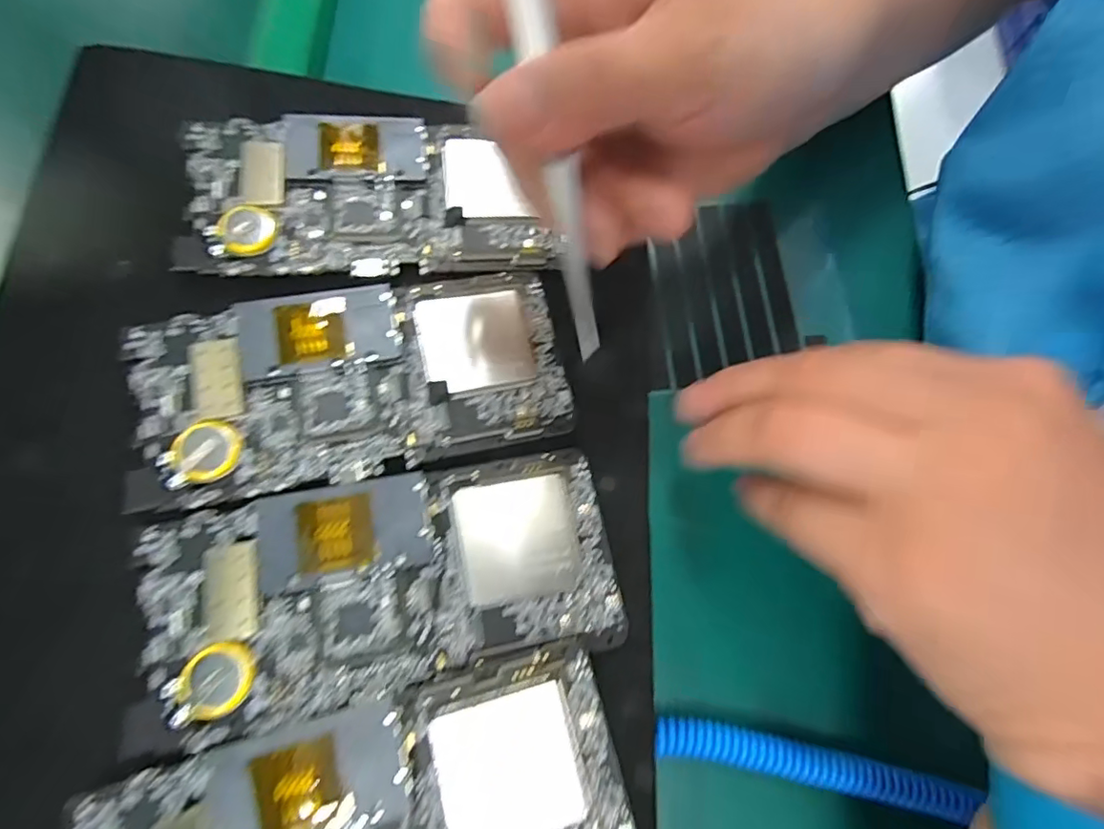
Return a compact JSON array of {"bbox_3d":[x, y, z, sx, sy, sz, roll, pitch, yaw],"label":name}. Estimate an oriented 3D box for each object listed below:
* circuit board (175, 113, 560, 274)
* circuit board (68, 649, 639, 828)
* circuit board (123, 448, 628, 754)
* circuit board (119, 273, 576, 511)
[{"bbox_3d":[-0.073,-0.092,0.232,0.144,0.005,0.071,-4,78,-11],"label":"circuit board"},{"bbox_3d":[-0.054,0.125,0.165,0.150,0.013,0.071,-15,76,-4],"label":"circuit board"},{"bbox_3d":[-0.055,0.056,0.190,0.151,0.005,0.069,-8,72,-11],"label":"circuit board"},{"bbox_3d":[-0.072,-0.014,0.211,0.151,0.004,0.072,-11,76,-14],"label":"circuit board"}]

